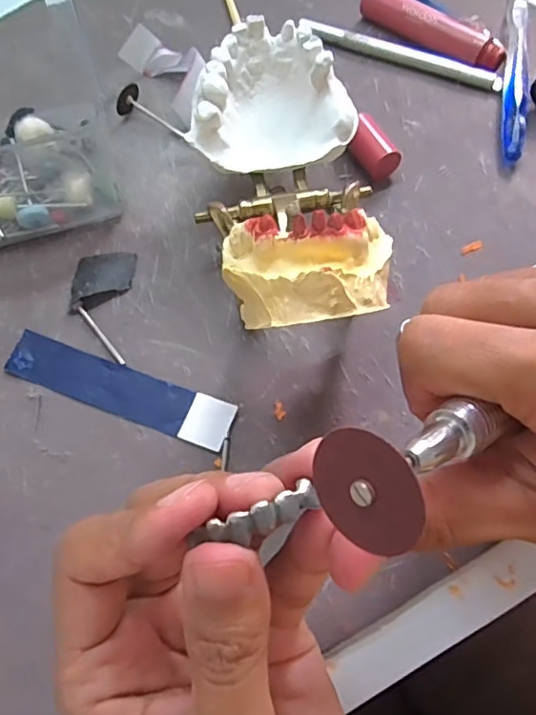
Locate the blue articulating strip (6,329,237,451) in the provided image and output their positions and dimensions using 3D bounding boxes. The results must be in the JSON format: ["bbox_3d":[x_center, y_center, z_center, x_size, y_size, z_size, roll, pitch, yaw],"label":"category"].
[{"bbox_3d":[-0.064,0.013,0.234,0.102,0.004,0.021,18,69,10],"label":"blue articulating strip"}]

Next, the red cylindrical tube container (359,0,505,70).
[{"bbox_3d":[0.090,-0.183,0.306,0.088,0.018,0.017,40,74,17],"label":"red cylindrical tube container"}]

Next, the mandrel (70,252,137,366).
[{"bbox_3d":[-0.077,-0.025,0.249,0.027,0.007,0.055,-2,67,1],"label":"mandrel"}]

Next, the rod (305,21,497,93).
[{"bbox_3d":[0.073,-0.169,0.306,0.114,0.009,0.007,23,69,11],"label":"rod"}]

